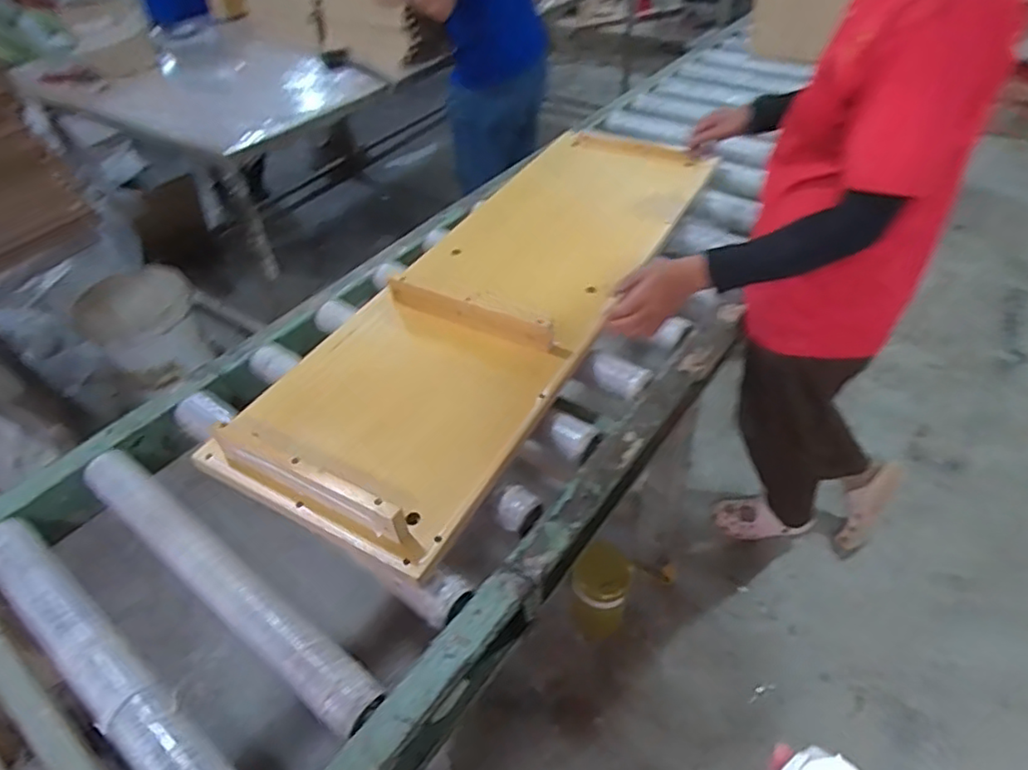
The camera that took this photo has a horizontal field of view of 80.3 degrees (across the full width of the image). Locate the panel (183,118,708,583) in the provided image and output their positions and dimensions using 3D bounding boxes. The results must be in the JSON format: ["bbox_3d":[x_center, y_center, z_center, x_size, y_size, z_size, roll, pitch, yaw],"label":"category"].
[{"bbox_3d":[0.011,-0.208,1.127,0.390,0.075,1.177,21,50,23],"label":"panel"}]

